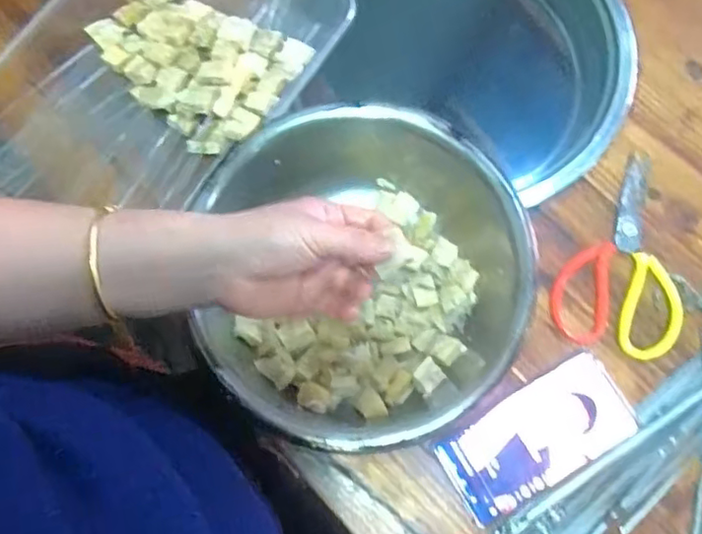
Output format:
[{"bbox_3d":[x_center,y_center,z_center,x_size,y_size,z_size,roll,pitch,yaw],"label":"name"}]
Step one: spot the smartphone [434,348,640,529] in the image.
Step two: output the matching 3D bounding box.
[{"bbox_3d":[0.159,0.145,0.513,0.163,0.010,0.080,-29,76,-7],"label":"smartphone"}]

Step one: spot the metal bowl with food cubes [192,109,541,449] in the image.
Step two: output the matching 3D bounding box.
[{"bbox_3d":[0.012,0.010,0.506,0.251,0.101,0.265,0,75,1],"label":"metal bowl with food cubes"}]

